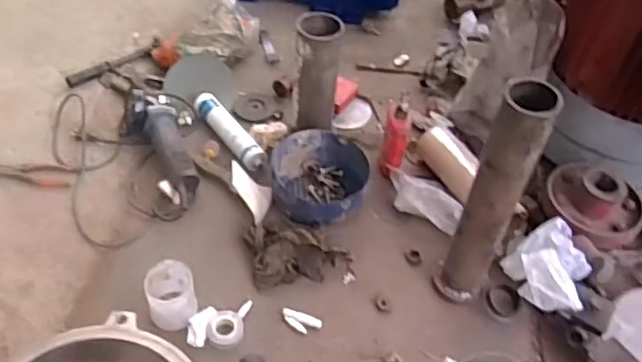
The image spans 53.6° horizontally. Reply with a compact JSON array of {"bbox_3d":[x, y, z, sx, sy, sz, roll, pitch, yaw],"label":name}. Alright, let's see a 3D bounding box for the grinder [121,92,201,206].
[{"bbox_3d":[-0.329,-0.077,1.300,0.110,0.079,0.344,-16,53,-18],"label":"grinder"}]

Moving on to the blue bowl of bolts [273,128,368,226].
[{"bbox_3d":[-0.003,0.001,1.257,0.193,0.081,0.219,8,50,2],"label":"blue bowl of bolts"}]

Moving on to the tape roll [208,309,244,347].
[{"bbox_3d":[-0.161,0.248,1.076,0.058,0.013,0.064,-1,50,-6],"label":"tape roll"}]

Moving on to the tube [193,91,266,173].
[{"bbox_3d":[-0.204,-0.114,1.377,0.054,0.053,0.250,-28,58,-26],"label":"tube"}]

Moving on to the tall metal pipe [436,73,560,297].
[{"bbox_3d":[0.261,0.045,0.996,0.081,0.451,0.072,27,53,17],"label":"tall metal pipe"}]

